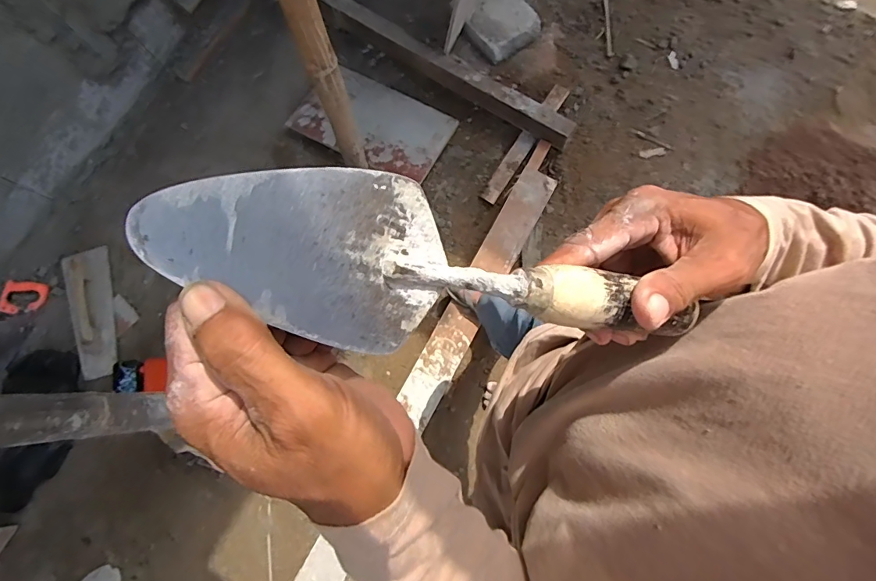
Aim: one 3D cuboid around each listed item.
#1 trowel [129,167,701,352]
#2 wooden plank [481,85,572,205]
[{"bbox_3d":[-0.006,-0.010,0.222,0.232,0.044,0.078,10,79,-19],"label":"trowel"},{"bbox_3d":[0.283,-0.479,1.435,0.054,0.022,0.456,33,82,9],"label":"wooden plank"}]

